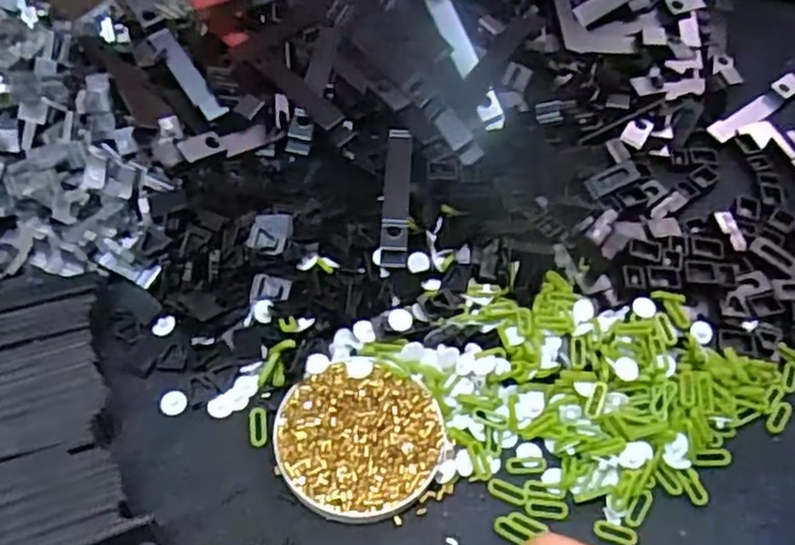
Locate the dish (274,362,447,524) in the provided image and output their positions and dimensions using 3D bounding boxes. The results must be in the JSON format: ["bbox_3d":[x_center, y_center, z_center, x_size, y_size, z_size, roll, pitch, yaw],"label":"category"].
[{"bbox_3d":[-0.017,0.078,0.331,0.074,0.013,0.069,2,54,-3],"label":"dish"}]

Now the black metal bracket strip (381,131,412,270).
[{"bbox_3d":[0.000,-0.048,0.402,0.014,0.011,0.099,4,54,-1],"label":"black metal bracket strip"}]

